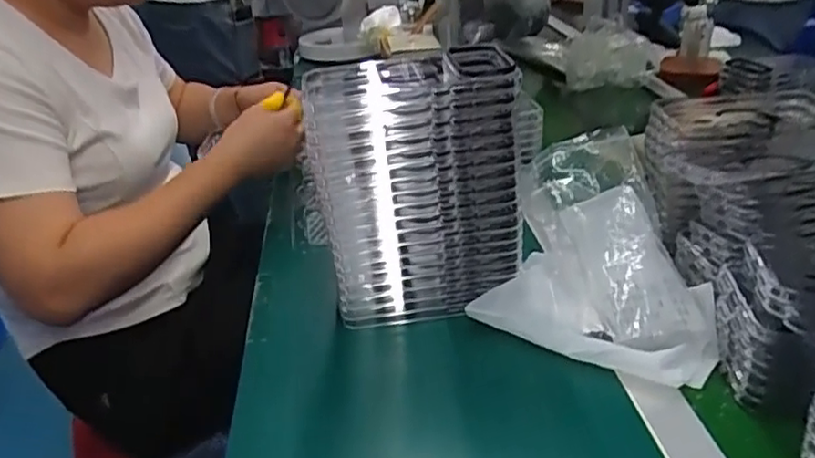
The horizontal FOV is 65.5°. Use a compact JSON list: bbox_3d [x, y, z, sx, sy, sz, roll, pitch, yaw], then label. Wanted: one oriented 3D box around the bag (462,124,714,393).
[{"bbox_3d":[0.181,0.014,0.568,0.191,0.107,0.215,11,32,24],"label":"bag"}]

